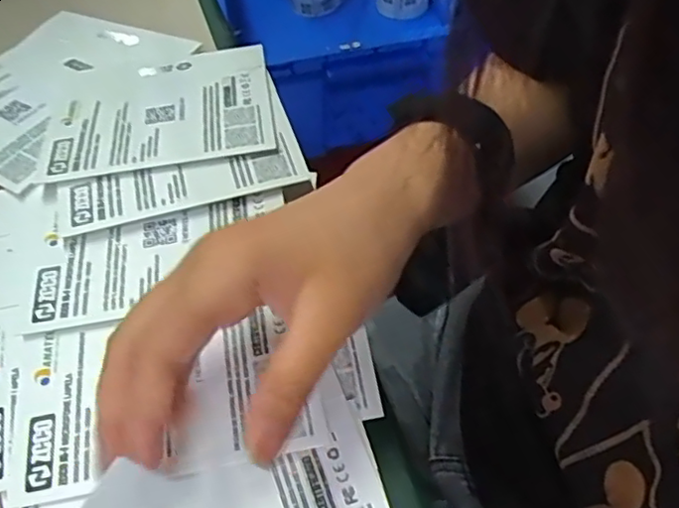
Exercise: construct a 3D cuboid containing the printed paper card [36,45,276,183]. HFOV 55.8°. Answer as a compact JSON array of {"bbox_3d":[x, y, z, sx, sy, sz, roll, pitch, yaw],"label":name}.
[{"bbox_3d":[-0.103,-0.083,0.360,0.124,0.008,0.115,-10,43,-2],"label":"printed paper card"}]

